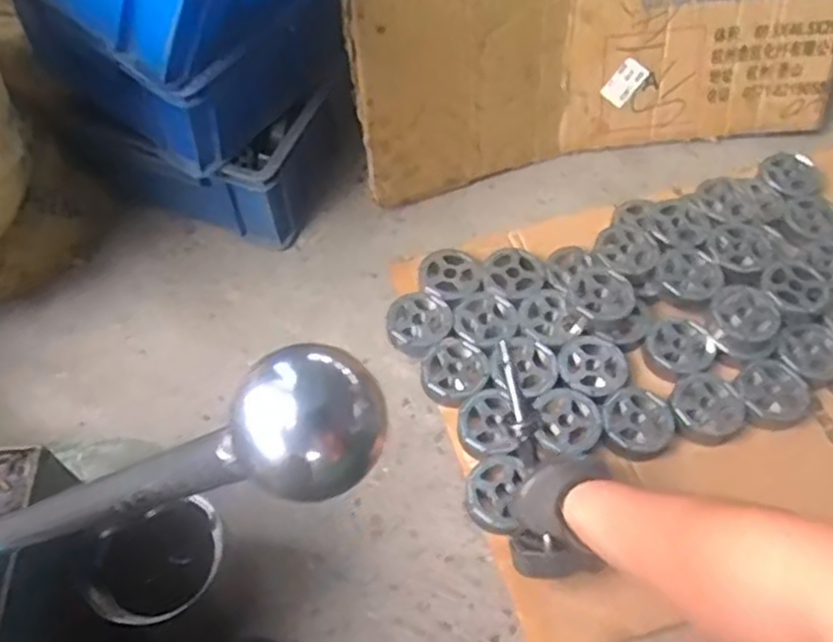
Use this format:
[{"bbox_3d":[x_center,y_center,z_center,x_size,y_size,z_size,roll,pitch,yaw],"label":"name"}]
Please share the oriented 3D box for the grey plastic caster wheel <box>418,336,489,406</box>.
[{"bbox_3d":[0.044,0.062,0.879,0.076,0.043,0.085,12,58,8],"label":"grey plastic caster wheel"}]

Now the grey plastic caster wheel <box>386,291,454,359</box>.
[{"bbox_3d":[0.002,0.007,0.916,0.079,0.032,0.077,0,57,0],"label":"grey plastic caster wheel"}]

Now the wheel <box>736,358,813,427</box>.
[{"bbox_3d":[0.407,0.081,0.855,0.077,0.016,0.076,0,57,0],"label":"wheel"}]

